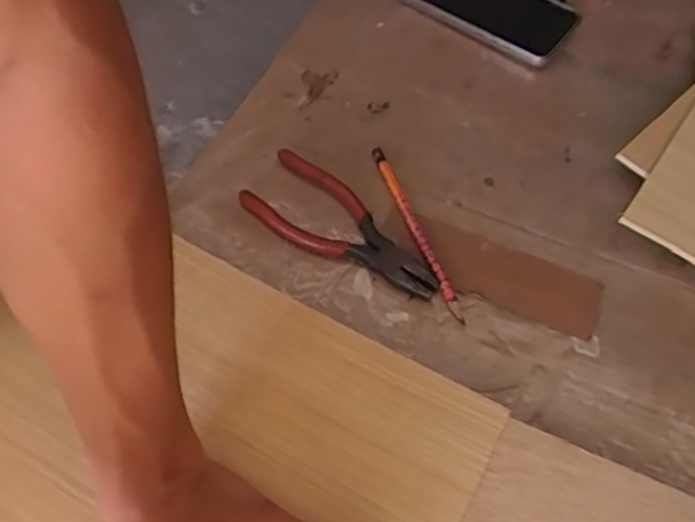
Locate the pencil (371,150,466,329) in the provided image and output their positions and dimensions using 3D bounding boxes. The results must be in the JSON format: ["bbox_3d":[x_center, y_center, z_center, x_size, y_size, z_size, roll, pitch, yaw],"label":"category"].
[{"bbox_3d":[0.049,-0.024,0.449,0.010,0.011,0.152,-17,60,-11],"label":"pencil"}]

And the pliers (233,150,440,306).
[{"bbox_3d":[-0.005,-0.022,0.446,0.158,0.010,0.059,37,64,20],"label":"pliers"}]

